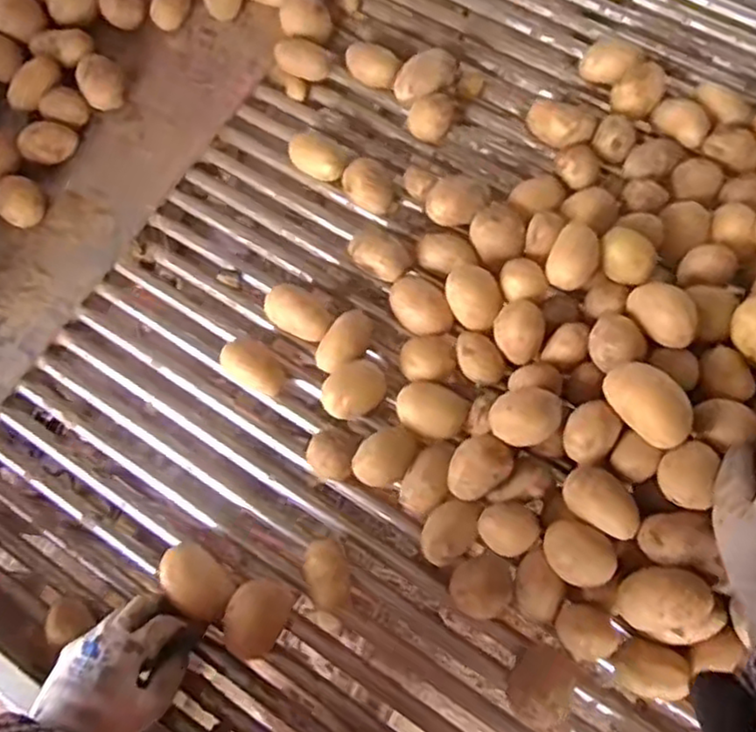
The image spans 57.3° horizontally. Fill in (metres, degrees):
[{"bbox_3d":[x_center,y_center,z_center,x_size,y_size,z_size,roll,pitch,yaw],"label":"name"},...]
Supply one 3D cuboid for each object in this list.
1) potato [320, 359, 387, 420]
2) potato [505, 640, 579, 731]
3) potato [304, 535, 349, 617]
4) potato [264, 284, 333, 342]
[{"bbox_3d":[-0.022,0.024,0.640,0.061,0.046,0.043,-34,78,-7],"label":"potato"},{"bbox_3d":[0.132,0.255,0.551,0.047,0.049,0.058,39,80,9],"label":"potato"},{"bbox_3d":[-0.042,0.182,0.602,0.035,0.042,0.061,-19,77,-3],"label":"potato"},{"bbox_3d":[-0.077,-0.049,0.666,0.066,0.034,0.040,26,78,7],"label":"potato"}]

